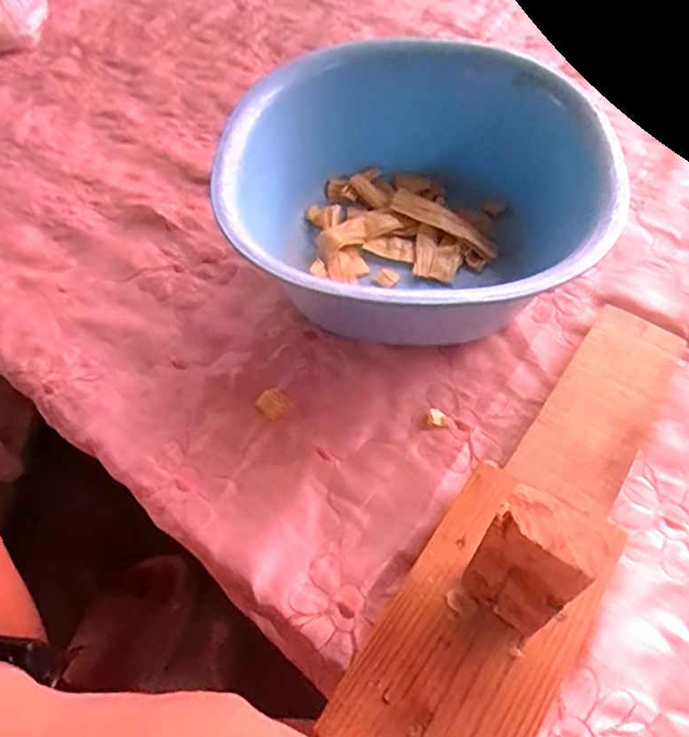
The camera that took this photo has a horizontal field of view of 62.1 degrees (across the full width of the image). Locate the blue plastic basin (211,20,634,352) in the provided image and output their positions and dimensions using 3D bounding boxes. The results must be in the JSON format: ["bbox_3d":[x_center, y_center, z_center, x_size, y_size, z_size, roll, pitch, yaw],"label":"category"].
[{"bbox_3d":[0.046,-0.109,0.422,0.248,0.111,0.239,-2,56,3],"label":"blue plastic basin"}]

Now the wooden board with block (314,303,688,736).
[{"bbox_3d":[0.118,0.055,0.297,0.083,0.125,0.316,31,63,22],"label":"wooden board with block"}]

